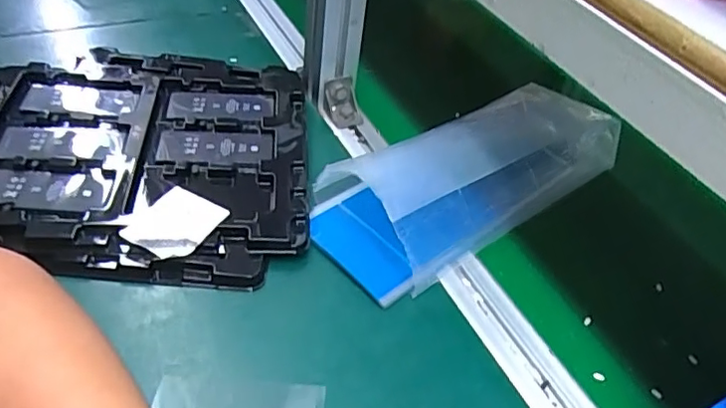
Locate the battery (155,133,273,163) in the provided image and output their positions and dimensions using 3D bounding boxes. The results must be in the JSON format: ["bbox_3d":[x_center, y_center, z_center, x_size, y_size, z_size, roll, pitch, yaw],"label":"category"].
[{"bbox_3d":[-0.123,-0.048,0.493,0.094,0.007,0.037,1,44,-10],"label":"battery"}]

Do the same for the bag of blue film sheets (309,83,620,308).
[{"bbox_3d":[0.091,-0.029,0.492,0.281,0.059,0.116,-25,53,-30],"label":"bag of blue film sheets"}]

